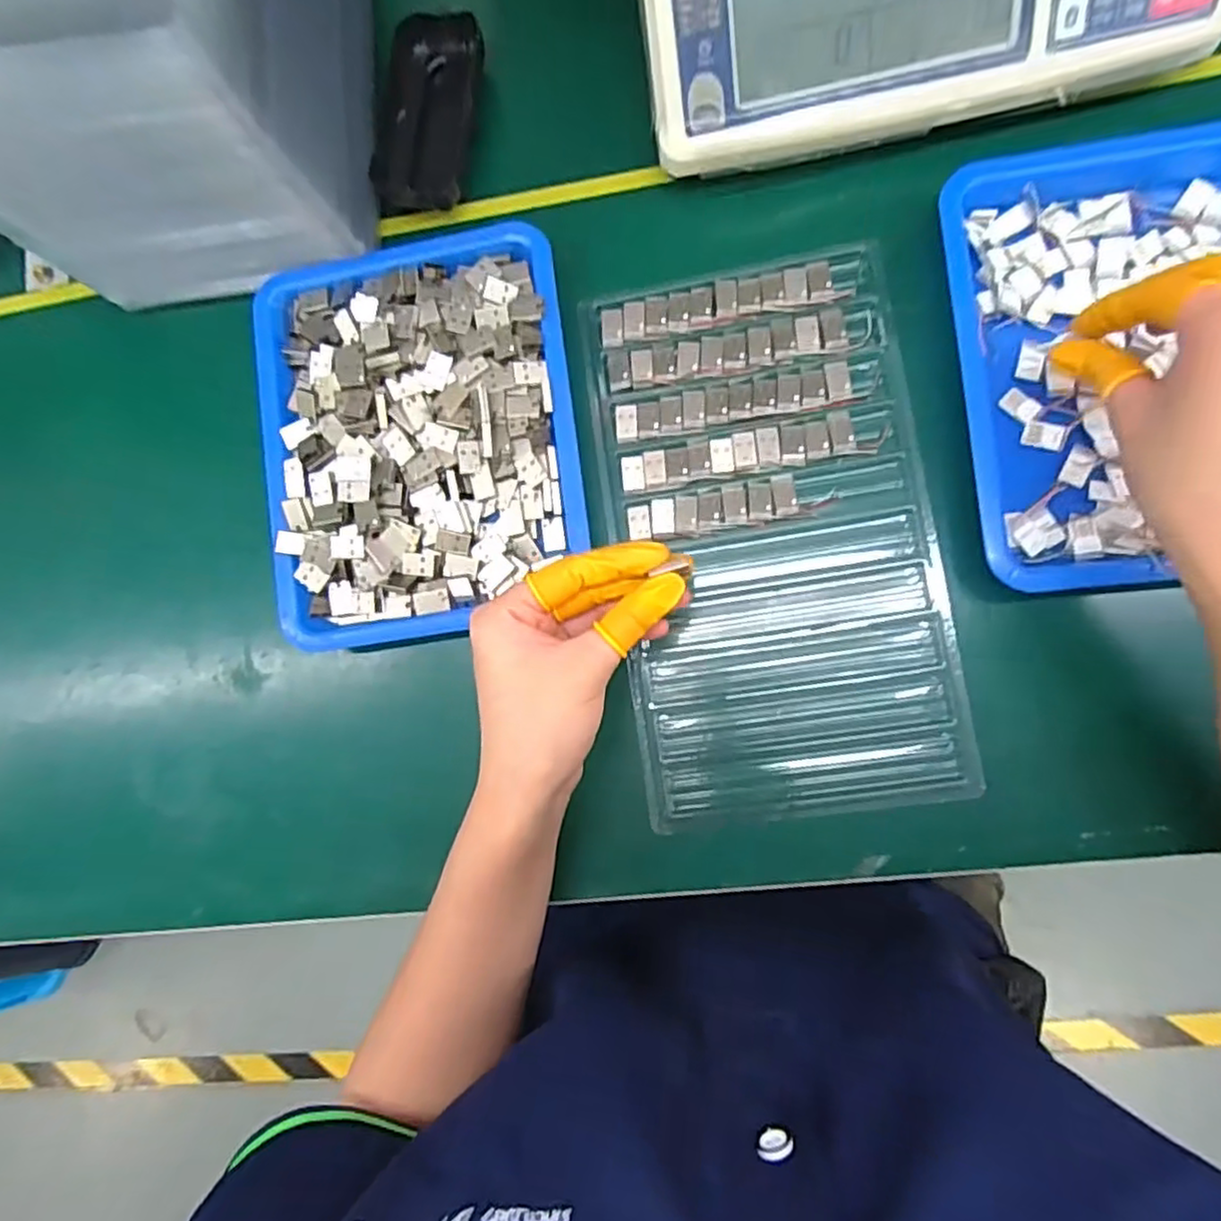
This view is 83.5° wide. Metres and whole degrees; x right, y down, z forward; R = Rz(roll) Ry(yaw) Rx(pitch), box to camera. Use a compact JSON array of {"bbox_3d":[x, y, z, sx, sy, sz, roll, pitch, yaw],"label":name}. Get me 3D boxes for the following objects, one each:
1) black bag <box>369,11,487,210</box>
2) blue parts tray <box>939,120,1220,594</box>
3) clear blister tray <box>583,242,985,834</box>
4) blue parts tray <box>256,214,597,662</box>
[{"bbox_3d":[-0.105,-0.287,0.396,0.051,0.021,0.106,10,87,8],"label":"black bag"},{"bbox_3d":[0.259,-0.125,0.333,0.171,0.028,0.221,-4,85,7],"label":"blue parts tray"},{"bbox_3d":[0.083,-0.041,0.360,0.161,0.008,0.290,-9,85,6],"label":"clear blister tray"},{"bbox_3d":[-0.104,-0.096,0.376,0.170,0.030,0.217,-8,85,6],"label":"blue parts tray"}]

